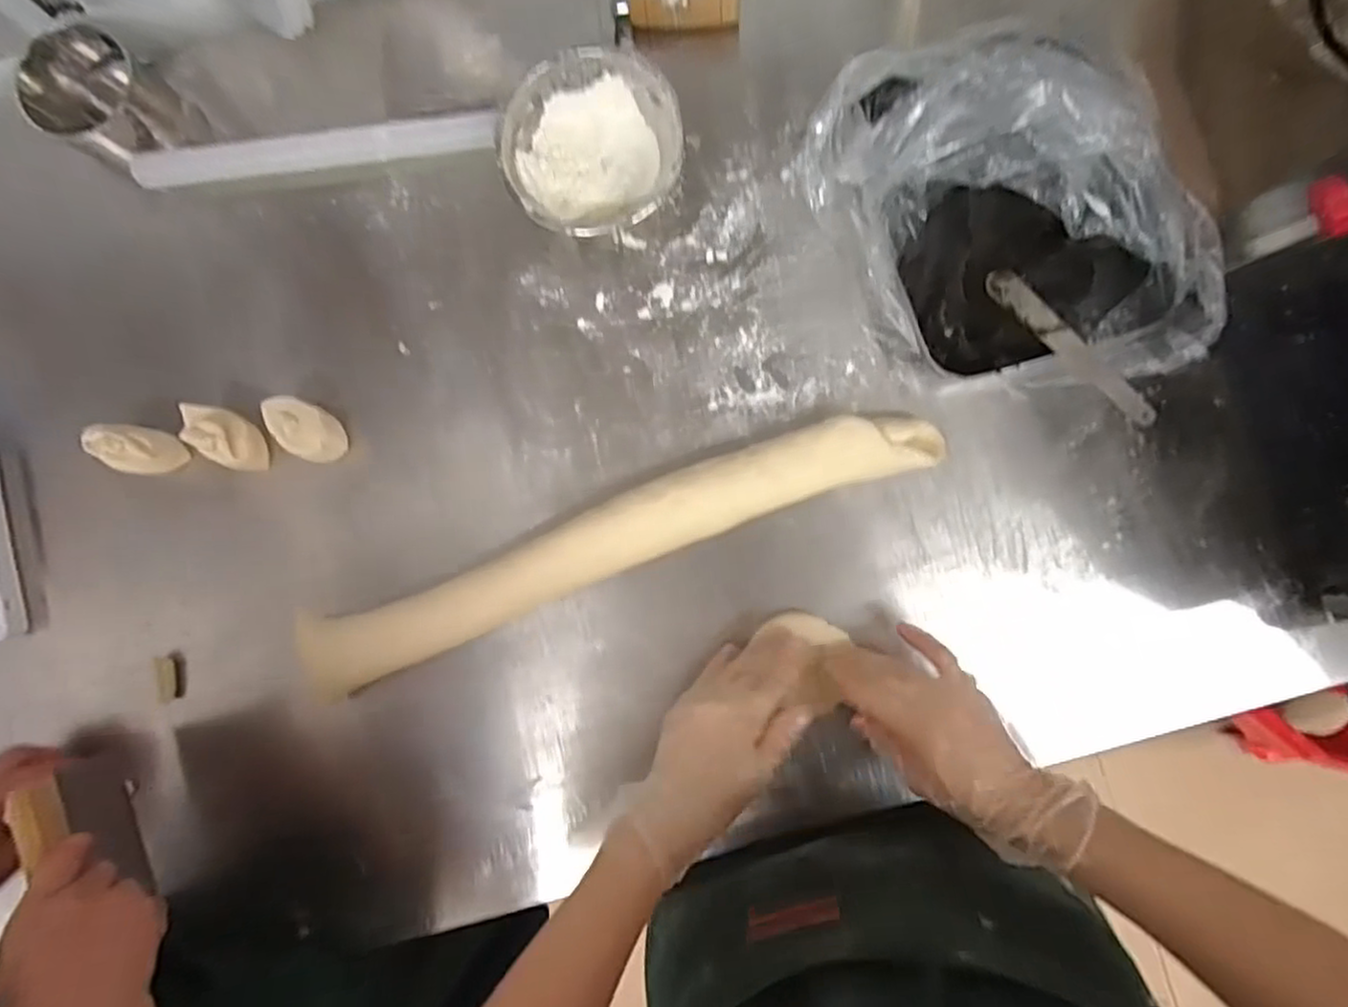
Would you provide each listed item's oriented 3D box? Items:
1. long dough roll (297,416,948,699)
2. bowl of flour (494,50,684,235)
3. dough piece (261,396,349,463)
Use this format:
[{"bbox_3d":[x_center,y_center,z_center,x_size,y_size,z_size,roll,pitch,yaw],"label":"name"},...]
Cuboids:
[{"bbox_3d":[-0.055,0.034,0.543,0.546,0.050,0.068,-22,87,2],"label":"long dough roll"},{"bbox_3d":[-0.067,-0.292,0.557,0.144,0.051,0.138,-19,87,2],"label":"bowl of flour"},{"bbox_3d":[-0.309,-0.063,0.569,0.069,0.047,0.044,26,89,3],"label":"dough piece"}]

